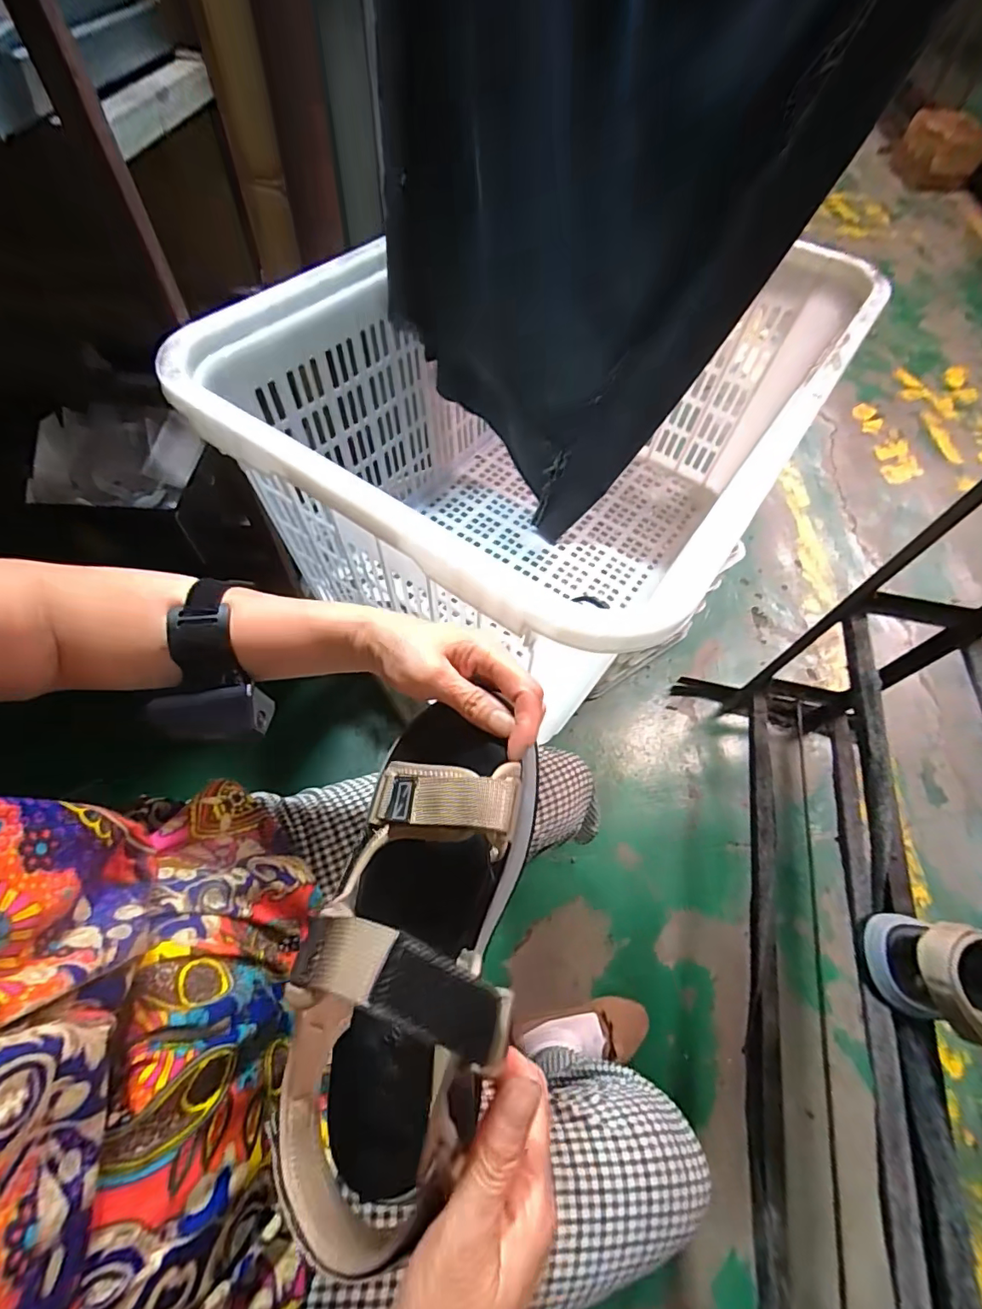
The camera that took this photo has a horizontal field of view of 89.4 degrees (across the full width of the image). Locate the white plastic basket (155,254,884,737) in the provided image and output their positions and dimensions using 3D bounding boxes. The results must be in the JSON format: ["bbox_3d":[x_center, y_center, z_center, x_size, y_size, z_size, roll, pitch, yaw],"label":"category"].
[{"bbox_3d":[0.095,-0.308,0.749,0.548,0.433,0.787,34,64,15],"label":"white plastic basket"}]

